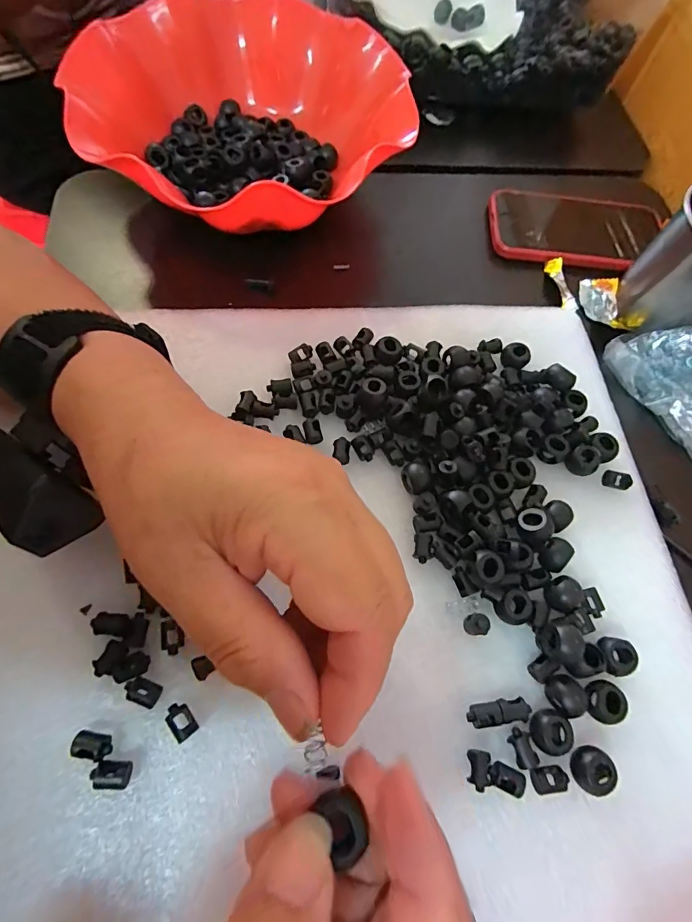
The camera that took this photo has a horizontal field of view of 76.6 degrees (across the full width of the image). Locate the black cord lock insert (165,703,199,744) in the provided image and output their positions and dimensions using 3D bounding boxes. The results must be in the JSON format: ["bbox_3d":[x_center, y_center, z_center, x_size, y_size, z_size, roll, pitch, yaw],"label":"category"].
[{"bbox_3d":[-0.071,0.113,0.190,0.010,0.007,0.015,-29,72,-16],"label":"black cord lock insert"}]

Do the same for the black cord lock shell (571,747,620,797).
[{"bbox_3d":[0.107,0.134,0.191,0.015,0.011,0.017,-21,70,-13],"label":"black cord lock shell"}]

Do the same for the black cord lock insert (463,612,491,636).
[{"bbox_3d":[0.064,0.079,0.212,0.010,0.014,0.010,2,67,-4],"label":"black cord lock insert"}]

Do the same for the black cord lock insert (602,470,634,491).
[{"bbox_3d":[0.157,0.011,0.251,0.015,0.004,0.009,16,66,2],"label":"black cord lock insert"}]

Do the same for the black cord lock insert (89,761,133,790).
[{"bbox_3d":[-0.095,0.129,0.180,0.015,0.009,0.011,-2,67,-5],"label":"black cord lock insert"}]

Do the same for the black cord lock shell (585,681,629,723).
[{"bbox_3d":[0.120,0.112,0.204,0.014,0.012,0.017,7,66,-1],"label":"black cord lock shell"}]

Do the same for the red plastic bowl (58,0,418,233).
[{"bbox_3d":[-0.084,-0.255,0.331,0.222,0.079,0.222,2,67,-4],"label":"red plastic bowl"}]

